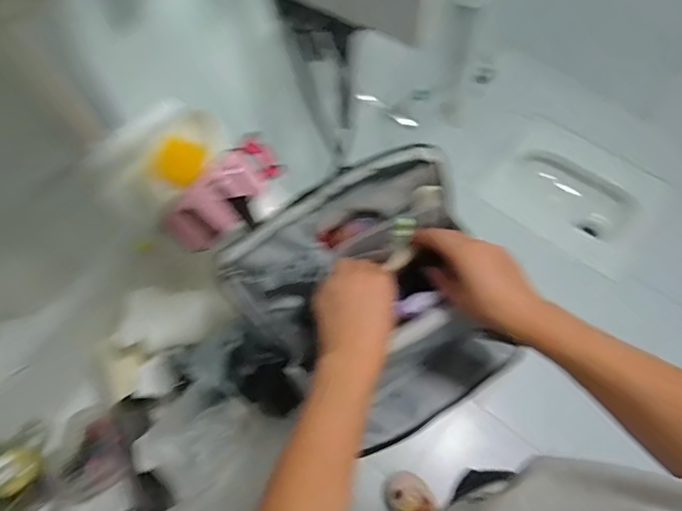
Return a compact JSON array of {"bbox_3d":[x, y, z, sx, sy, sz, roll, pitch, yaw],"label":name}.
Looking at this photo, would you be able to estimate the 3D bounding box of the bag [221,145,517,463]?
[{"bbox_3d":[0.040,0.052,0.476,0.223,0.202,0.203,-30,67,-11],"label":"bag"}]

